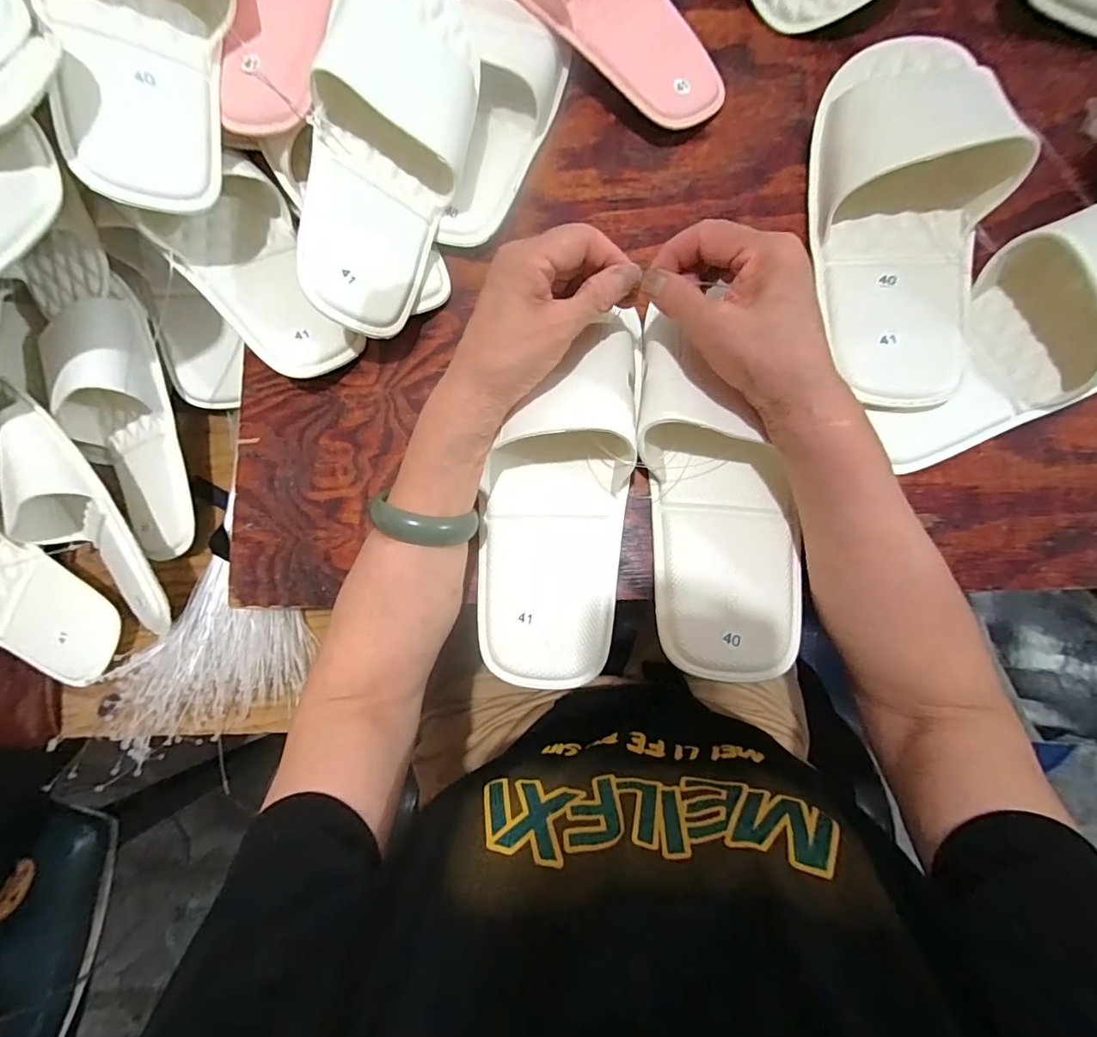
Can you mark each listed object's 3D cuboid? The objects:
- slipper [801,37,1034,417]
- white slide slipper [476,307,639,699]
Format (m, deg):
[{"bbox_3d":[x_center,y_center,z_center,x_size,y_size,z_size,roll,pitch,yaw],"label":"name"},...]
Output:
[{"bbox_3d":[0.235,-0.203,0.326,0.102,0.058,0.263,4,83,6],"label":"slipper"},{"bbox_3d":[0.008,-0.016,0.332,0.100,0.080,0.246,13,96,7],"label":"white slide slipper"}]

